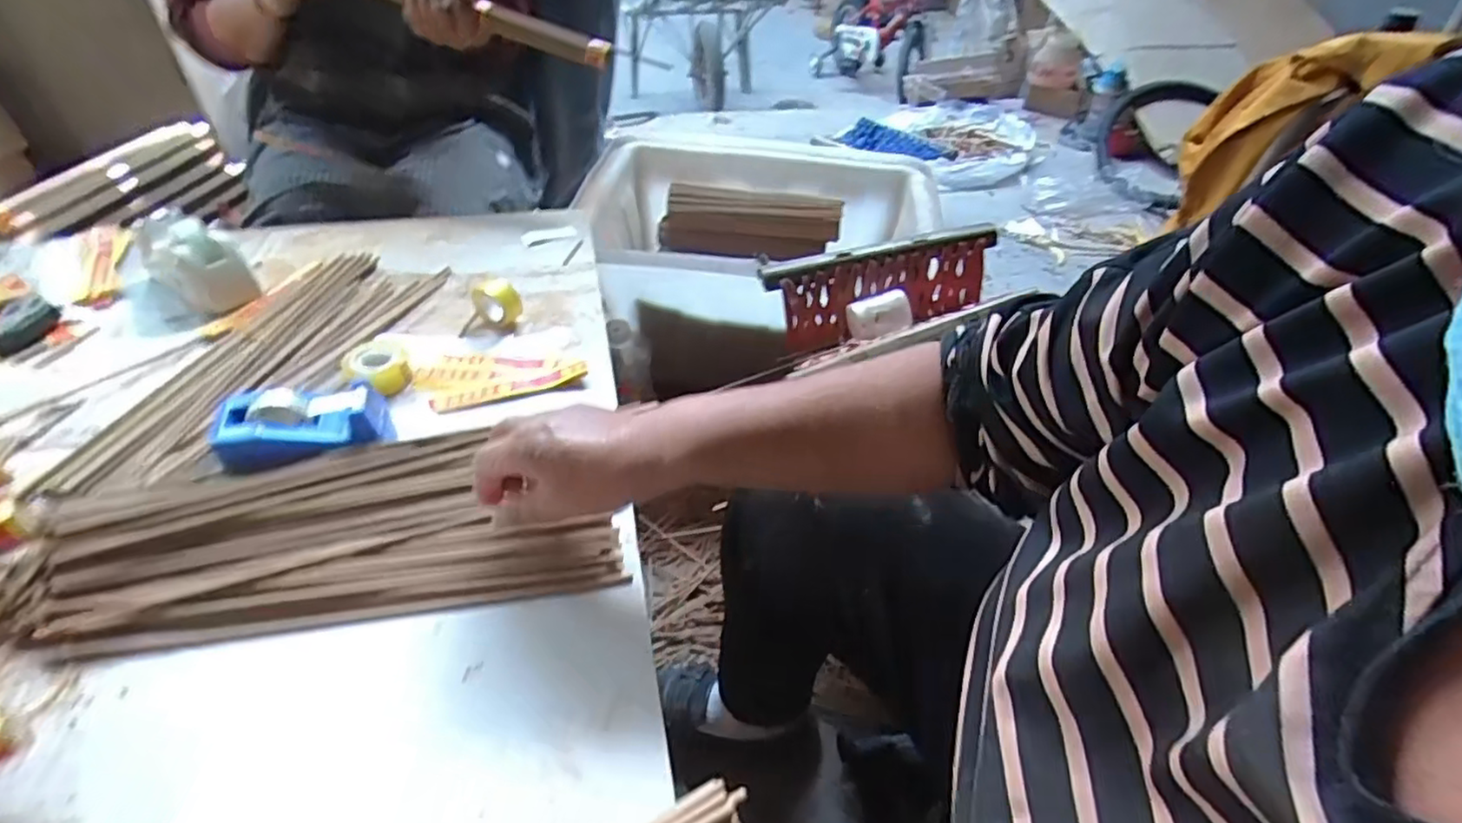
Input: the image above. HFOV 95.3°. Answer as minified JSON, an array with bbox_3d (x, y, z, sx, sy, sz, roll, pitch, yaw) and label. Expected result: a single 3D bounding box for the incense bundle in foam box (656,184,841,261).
[{"bbox_3d":[0.033,-0.345,1.238,0.324,0.112,0.063,7,43,3],"label":"incense bundle in foam box"}]

